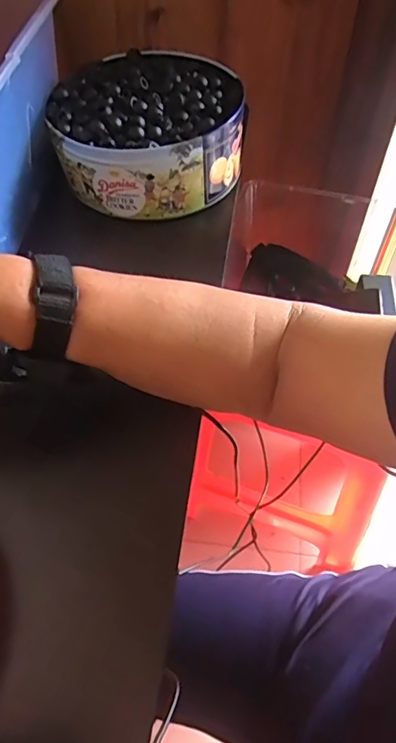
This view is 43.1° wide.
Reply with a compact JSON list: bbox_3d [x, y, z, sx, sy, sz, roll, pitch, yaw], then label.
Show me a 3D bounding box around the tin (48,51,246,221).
[{"bbox_3d":[-0.047,-0.246,0.510,0.181,0.073,0.177,0,55,0],"label":"tin"}]

